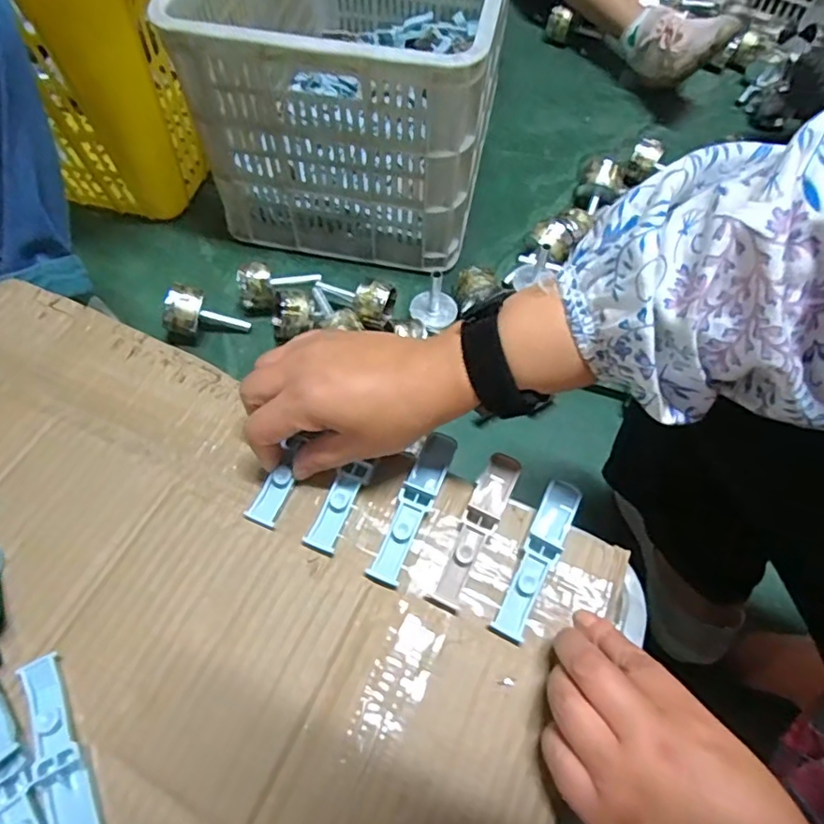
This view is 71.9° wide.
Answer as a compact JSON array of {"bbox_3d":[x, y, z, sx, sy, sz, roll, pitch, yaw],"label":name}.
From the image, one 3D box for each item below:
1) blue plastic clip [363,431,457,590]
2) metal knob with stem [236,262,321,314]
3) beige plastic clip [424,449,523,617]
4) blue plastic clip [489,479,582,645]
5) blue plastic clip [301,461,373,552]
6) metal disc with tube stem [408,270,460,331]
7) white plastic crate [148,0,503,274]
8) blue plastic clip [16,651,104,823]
[{"bbox_3d":[0.001,0.057,0.348,0.020,0.008,0.101,21,63,8],"label":"blue plastic clip"},{"bbox_3d":[-0.176,-0.166,0.768,0.107,0.064,0.053,-7,62,-5],"label":"metal knob with stem"},{"bbox_3d":[0.039,0.069,0.342,0.021,0.012,0.101,25,64,10],"label":"beige plastic clip"},{"bbox_3d":[0.076,0.085,0.336,0.022,0.012,0.100,26,64,10],"label":"blue plastic clip"},{"bbox_3d":[-0.044,0.056,0.348,0.018,0.009,0.059,21,63,8],"label":"blue plastic clip"},{"bbox_3d":[0.030,-0.146,0.722,0.061,0.064,0.054,8,62,3],"label":"metal disc with tube stem"},{"bbox_3d":[-0.063,-0.520,0.808,0.364,0.289,0.522,10,62,4],"label":"white plastic crate"},{"bbox_3d":[-0.172,0.169,0.276,0.021,0.012,0.098,-27,67,-16],"label":"blue plastic clip"}]

